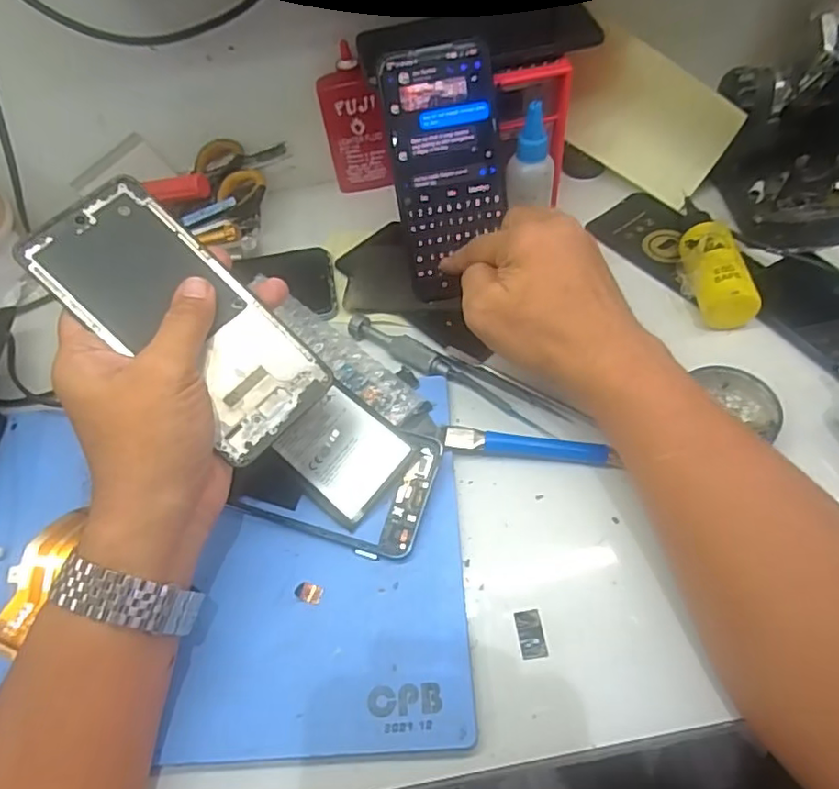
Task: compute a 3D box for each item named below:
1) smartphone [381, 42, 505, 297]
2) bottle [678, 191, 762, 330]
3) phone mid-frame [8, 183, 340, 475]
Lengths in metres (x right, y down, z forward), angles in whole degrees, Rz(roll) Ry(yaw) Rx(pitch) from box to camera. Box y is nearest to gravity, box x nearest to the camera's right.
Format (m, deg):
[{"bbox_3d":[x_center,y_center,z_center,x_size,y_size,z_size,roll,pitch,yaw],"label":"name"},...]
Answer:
[{"bbox_3d":[0.021,-0.156,0.420,0.076,0.165,0.004,-10,18,-2],"label":"smartphone"},{"bbox_3d":[0.210,-0.105,0.437,0.036,0.037,0.134,-6,57,0],"label":"bottle"},{"bbox_3d":[-0.126,-0.042,0.316,0.162,0.009,0.073,41,66,-2],"label":"phone mid-frame"}]

